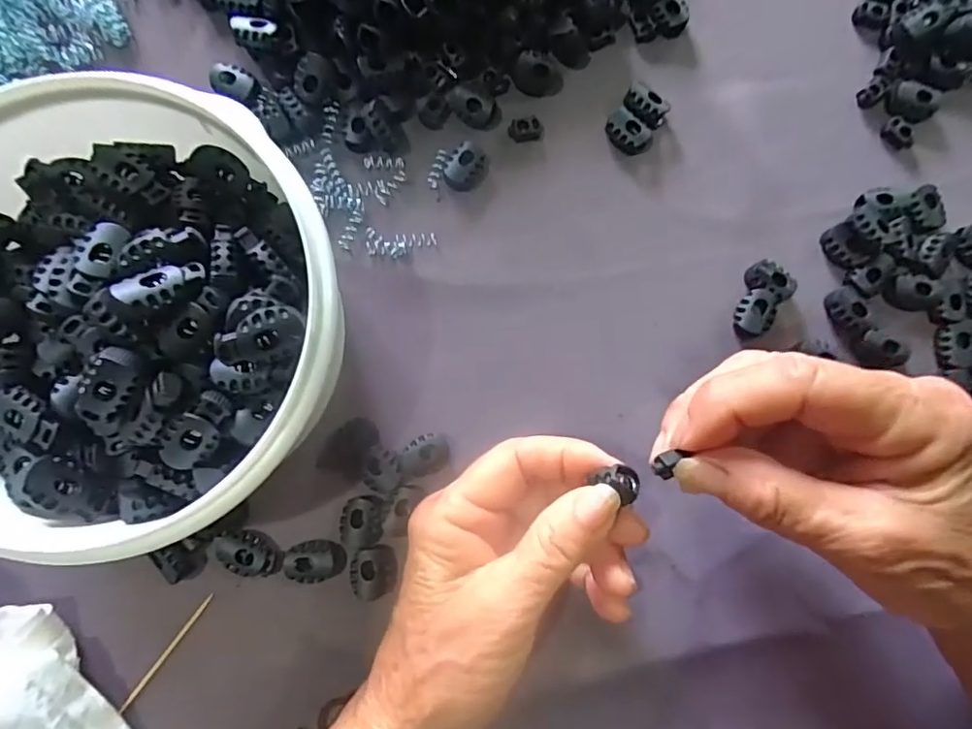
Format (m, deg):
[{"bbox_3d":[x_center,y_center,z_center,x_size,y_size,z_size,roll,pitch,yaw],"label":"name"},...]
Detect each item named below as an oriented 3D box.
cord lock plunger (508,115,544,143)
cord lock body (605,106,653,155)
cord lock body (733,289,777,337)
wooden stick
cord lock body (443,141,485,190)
[{"bbox_3d":[0.019,-0.113,0.267,0.016,0.008,0.010,-7,83,-2],"label":"cord lock plunger"},{"bbox_3d":[0.069,-0.112,0.267,0.015,0.010,0.022,-44,86,-6],"label":"cord lock body"},{"bbox_3d":[0.126,-0.024,0.259,0.016,0.010,0.023,22,83,1],"label":"cord lock body"},{"bbox_3d":[-0.139,0.126,0.240,0.004,0.004,0.059,36,85,1],"label":"wooden stick"},{"bbox_3d":[-0.010,-0.094,0.264,0.017,0.009,0.021,24,83,1],"label":"cord lock body"}]

